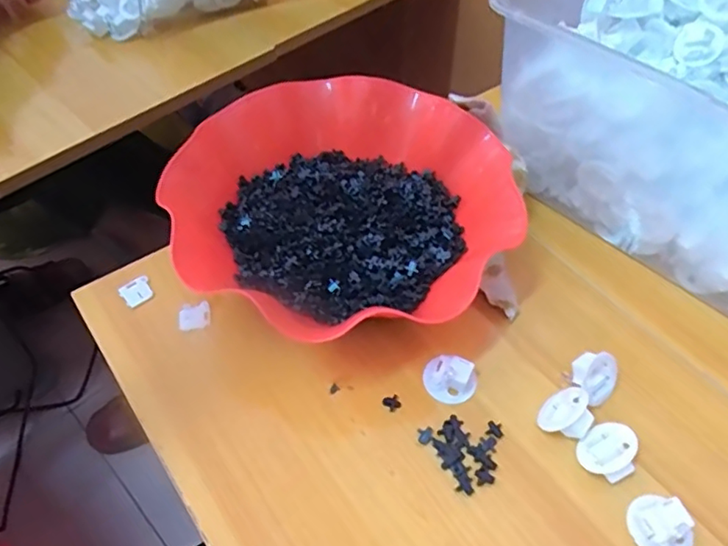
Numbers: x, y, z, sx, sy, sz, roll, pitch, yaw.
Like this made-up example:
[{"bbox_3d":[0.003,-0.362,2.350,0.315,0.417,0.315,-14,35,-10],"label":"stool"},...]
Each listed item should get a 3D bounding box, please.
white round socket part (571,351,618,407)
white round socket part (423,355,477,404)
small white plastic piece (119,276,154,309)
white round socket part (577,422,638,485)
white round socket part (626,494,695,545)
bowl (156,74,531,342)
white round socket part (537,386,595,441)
[{"bbox_3d":[0.138,0.062,0.349,0.025,0.023,0.028,31,58,21],"label":"white round socket part"},{"bbox_3d":[0.052,0.064,0.351,0.031,0.013,0.025,17,54,12],"label":"white round socket part"},{"bbox_3d":[-0.159,0.013,0.405,0.020,0.006,0.018,-27,58,-20],"label":"small white plastic piece"},{"bbox_3d":[0.136,0.098,0.321,0.031,0.011,0.031,-26,35,20],"label":"white round socket part"},{"bbox_3d":[0.154,0.131,0.301,0.027,0.013,0.031,-19,55,-15],"label":"white round socket part"},{"bbox_3d":[-0.010,-0.040,0.390,0.209,0.082,0.194,0,52,-1],"label":"bowl"},{"bbox_3d":[0.118,0.080,0.334,0.027,0.021,0.030,29,62,23],"label":"white round socket part"}]

